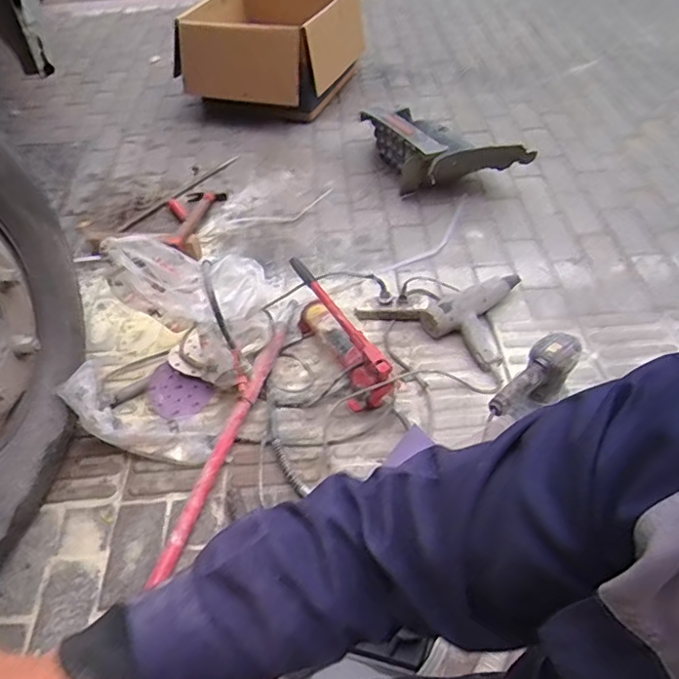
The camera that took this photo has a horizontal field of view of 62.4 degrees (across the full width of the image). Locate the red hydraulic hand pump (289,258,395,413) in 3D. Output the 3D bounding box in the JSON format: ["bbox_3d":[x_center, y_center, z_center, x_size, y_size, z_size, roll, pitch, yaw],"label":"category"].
[{"bbox_3d":[-0.013,-0.015,1.218,0.086,0.135,0.381,-23,51,-14],"label":"red hydraulic hand pump"}]

